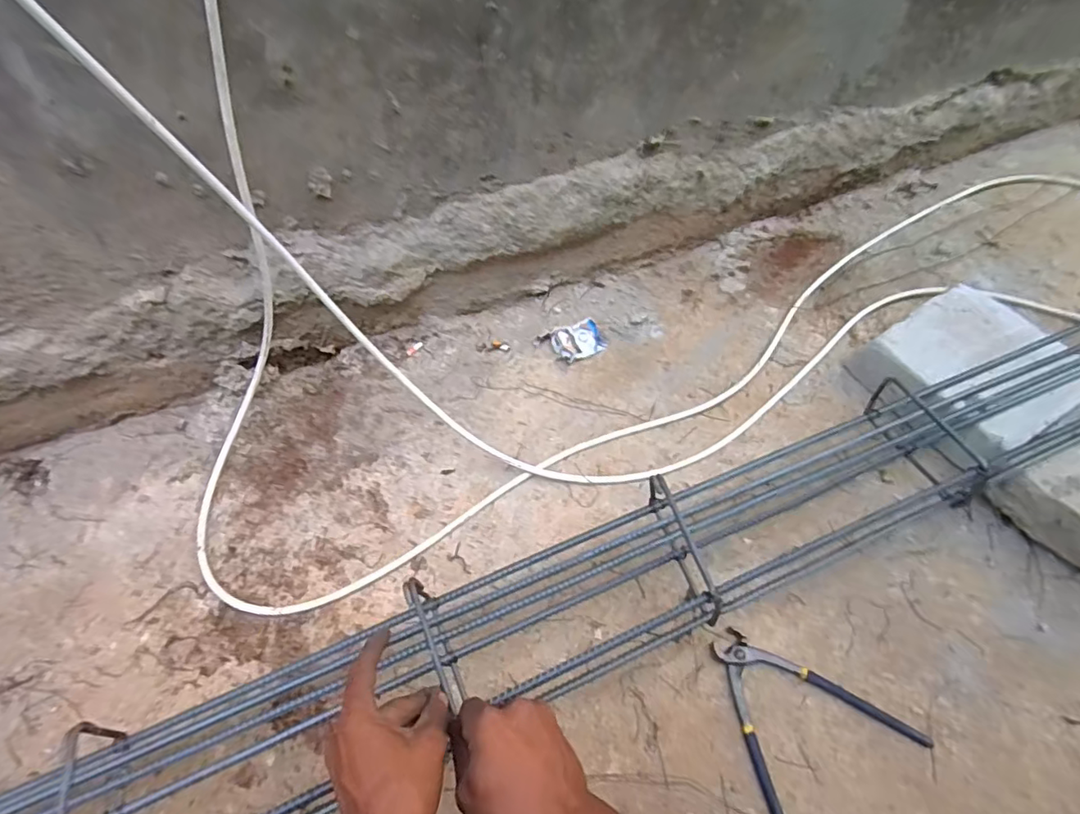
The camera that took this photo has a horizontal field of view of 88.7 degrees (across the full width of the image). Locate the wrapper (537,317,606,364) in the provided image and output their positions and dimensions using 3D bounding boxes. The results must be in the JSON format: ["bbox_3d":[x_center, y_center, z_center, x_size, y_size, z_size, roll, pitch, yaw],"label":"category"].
[{"bbox_3d":[0.050,-0.100,0.837,0.095,0.019,0.064,-23,57,-14],"label":"wrapper"}]

